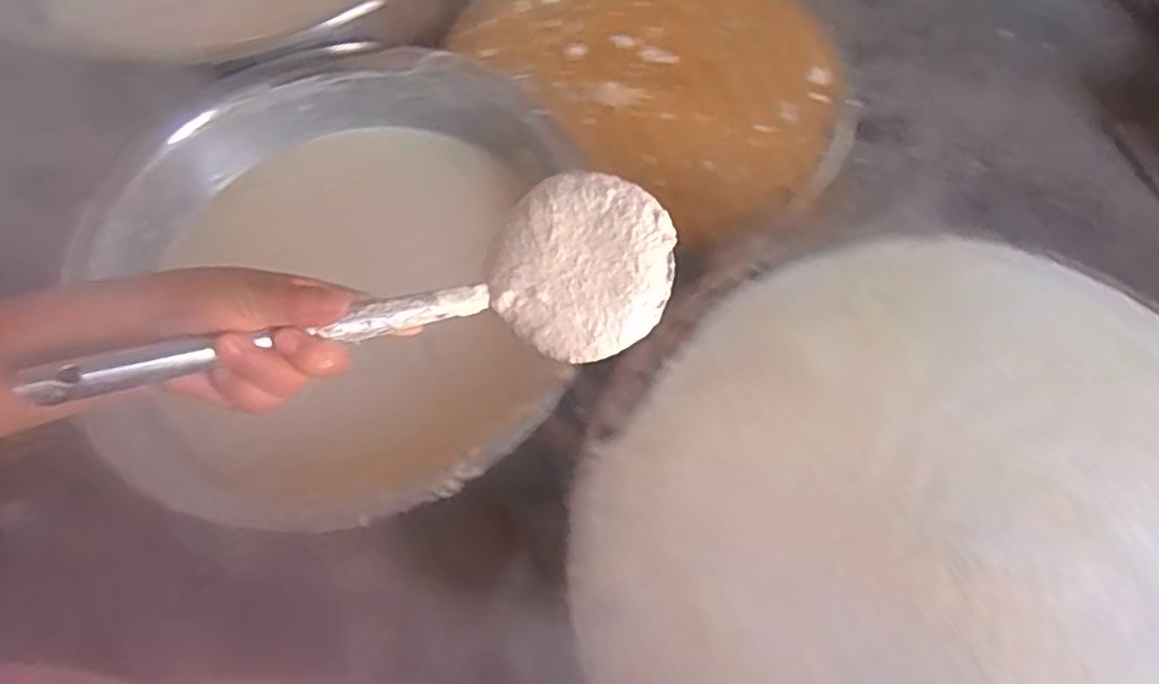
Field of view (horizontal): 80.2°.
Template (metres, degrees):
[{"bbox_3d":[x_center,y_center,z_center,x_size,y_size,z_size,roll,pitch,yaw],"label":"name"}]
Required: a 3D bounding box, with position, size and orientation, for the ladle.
[{"bbox_3d":[-0.099,-0.017,0.393,0.330,0.063,0.102,-18,66,-22],"label":"ladle"}]

